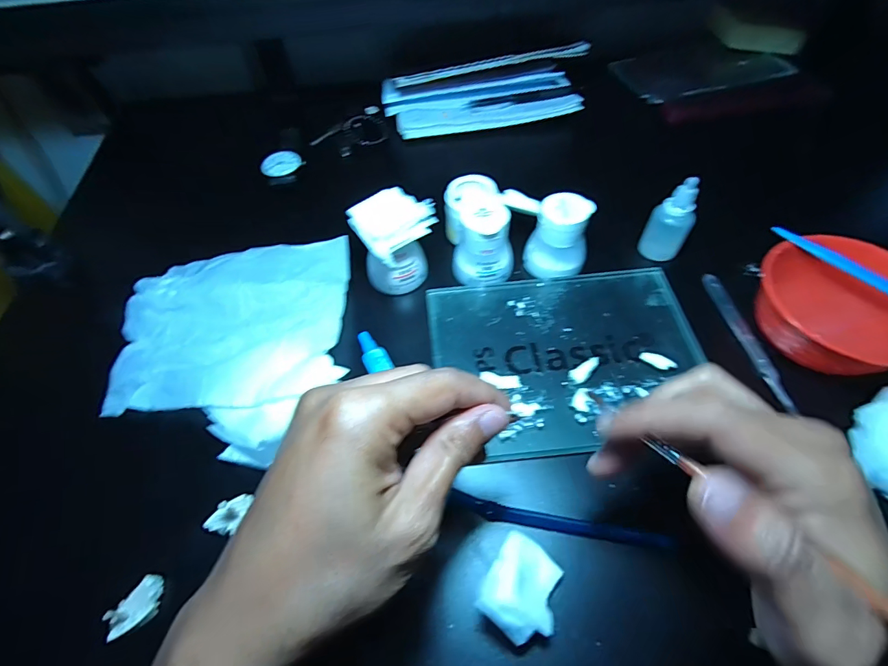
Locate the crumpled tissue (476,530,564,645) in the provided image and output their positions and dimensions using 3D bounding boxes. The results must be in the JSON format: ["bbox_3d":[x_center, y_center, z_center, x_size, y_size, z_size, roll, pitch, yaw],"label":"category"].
[{"bbox_3d":[0.044,0.140,0.237,0.038,0.035,0.046,26,62,18],"label":"crumpled tissue"}]

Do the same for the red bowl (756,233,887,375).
[{"bbox_3d":[0.281,-0.013,0.316,0.109,0.057,0.099,18,59,13],"label":"red bowl"}]

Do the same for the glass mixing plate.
[{"bbox_3d":[0.094,0.014,0.329,0.199,0.010,0.148,-6,57,-2],"label":"glass mixing plate"}]

